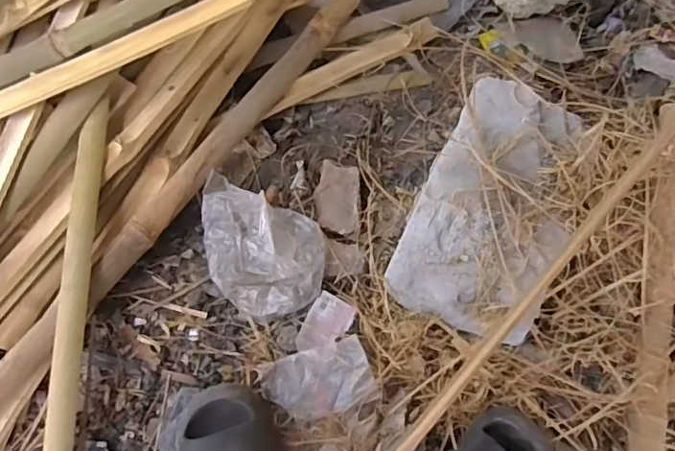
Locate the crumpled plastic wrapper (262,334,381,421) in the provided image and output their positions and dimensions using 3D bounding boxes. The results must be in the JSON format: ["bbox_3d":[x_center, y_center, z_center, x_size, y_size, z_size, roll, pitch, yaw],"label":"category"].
[{"bbox_3d":[-0.026,0.207,0.721,0.139,0.034,0.086,-16,69,-6],"label":"crumpled plastic wrapper"}]

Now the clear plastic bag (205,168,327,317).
[{"bbox_3d":[-0.118,0.035,0.772,0.206,0.066,0.150,24,70,10],"label":"clear plastic bag"}]

